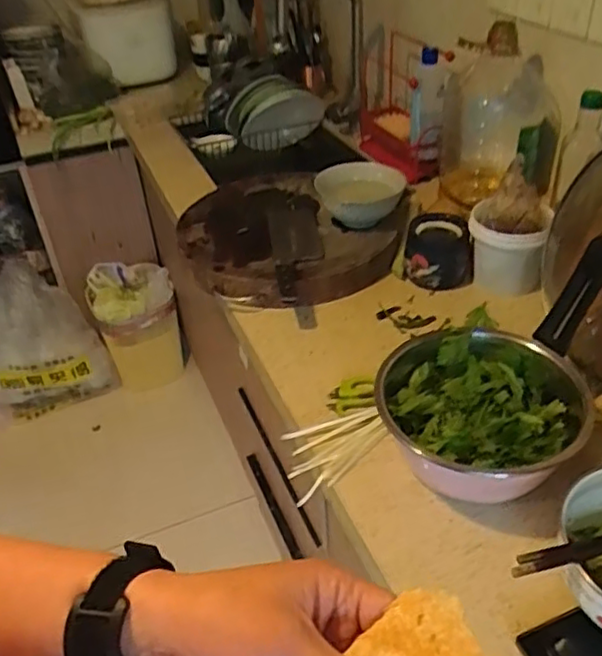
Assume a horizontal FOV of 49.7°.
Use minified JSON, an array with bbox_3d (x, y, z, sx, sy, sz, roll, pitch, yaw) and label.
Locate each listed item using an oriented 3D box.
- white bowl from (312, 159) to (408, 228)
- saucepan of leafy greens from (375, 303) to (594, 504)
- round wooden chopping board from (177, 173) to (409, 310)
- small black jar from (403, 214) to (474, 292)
[{"bbox_3d":[0.104,-0.225,1.132,0.154,0.079,0.144,-1,38,4],"label":"white bowl"},{"bbox_3d":[0.203,0.094,0.748,0.216,0.118,0.221,-2,38,2],"label":"saucepan of leafy greens"},{"bbox_3d":[-0.025,-0.165,1.141,0.387,0.068,0.373,-2,38,2],"label":"round wooden chopping board"},{"bbox_3d":[0.224,-0.125,1.043,0.103,0.084,0.095,5,38,12],"label":"small black jar"}]

